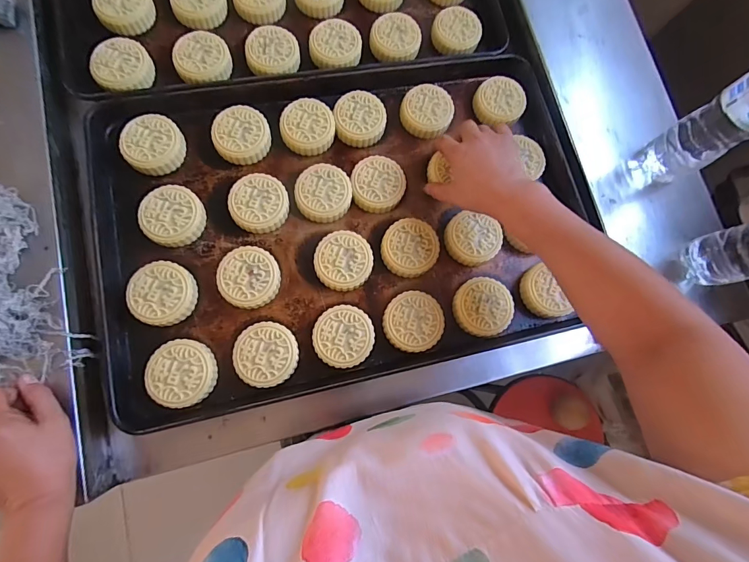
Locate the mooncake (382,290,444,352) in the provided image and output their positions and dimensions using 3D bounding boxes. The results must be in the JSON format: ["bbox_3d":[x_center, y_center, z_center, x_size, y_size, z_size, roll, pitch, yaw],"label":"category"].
[{"bbox_3d":[0.047,0.049,0.475,0.069,0.022,0.069,1,67,-2],"label":"mooncake"}]

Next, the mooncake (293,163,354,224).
[{"bbox_3d":[-0.065,-0.112,0.505,0.069,0.030,0.067,-7,67,-5],"label":"mooncake"}]

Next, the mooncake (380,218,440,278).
[{"bbox_3d":[0.045,-0.041,0.501,0.070,0.034,0.069,1,67,-2],"label":"mooncake"}]

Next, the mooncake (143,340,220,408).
[{"bbox_3d":[-0.212,0.101,0.432,0.066,0.024,0.069,-5,67,-5],"label":"mooncake"}]

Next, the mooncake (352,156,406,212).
[{"bbox_3d":[0.005,-0.125,0.513,0.068,0.022,0.072,6,67,0],"label":"mooncake"}]

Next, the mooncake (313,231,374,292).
[{"bbox_3d":[-0.038,-0.024,0.487,0.069,0.026,0.068,0,67,-2],"label":"mooncake"}]

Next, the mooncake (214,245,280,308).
[{"bbox_3d":[-0.149,-0.004,0.469,0.068,0.029,0.069,1,67,-2],"label":"mooncake"}]

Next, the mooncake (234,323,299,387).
[{"bbox_3d":[-0.122,0.083,0.447,0.067,0.023,0.068,1,67,-2],"label":"mooncake"}]

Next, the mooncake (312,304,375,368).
[{"bbox_3d":[-0.036,0.065,0.463,0.069,0.023,0.068,-7,67,-5],"label":"mooncake"}]

